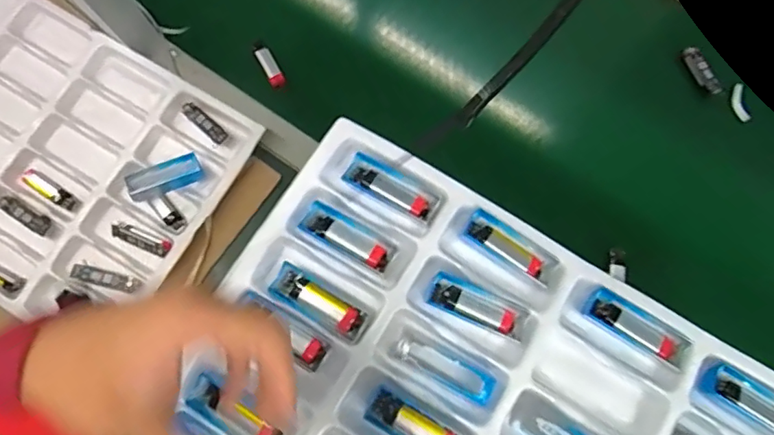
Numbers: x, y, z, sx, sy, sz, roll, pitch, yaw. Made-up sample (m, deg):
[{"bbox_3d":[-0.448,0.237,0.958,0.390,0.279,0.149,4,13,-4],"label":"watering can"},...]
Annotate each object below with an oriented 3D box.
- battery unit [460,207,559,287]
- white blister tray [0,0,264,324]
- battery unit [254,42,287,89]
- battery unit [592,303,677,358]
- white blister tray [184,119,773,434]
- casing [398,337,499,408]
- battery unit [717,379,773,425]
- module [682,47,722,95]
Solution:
[{"bbox_3d":[0.102,0.025,0.434,0.080,0.013,0.027,32,81,6],"label":"battery unit"},{"bbox_3d":[-0.423,-0.084,0.616,0.467,0.046,0.322,30,81,6],"label":"white blister tray"},{"bbox_3d":[-0.142,-0.183,0.635,0.019,0.014,0.057,-27,81,-5],"label":"battery unit"},{"bbox_3d":[0.199,0.091,0.426,0.065,0.014,0.016,33,81,6],"label":"battery unit"},{"bbox_3d":[0.074,0.163,0.396,0.446,0.034,0.312,30,81,6],"label":"white blister tray"},{"bbox_3d":[0.044,0.116,0.398,0.079,0.013,0.021,27,81,5],"label":"casing"},{"bbox_3d":[0.287,0.148,0.405,0.065,0.009,0.014,34,81,6],"label":"battery unit"},{"bbox_3d":[0.376,-0.175,0.628,0.015,0.015,0.063,-30,81,-5],"label":"module"}]

